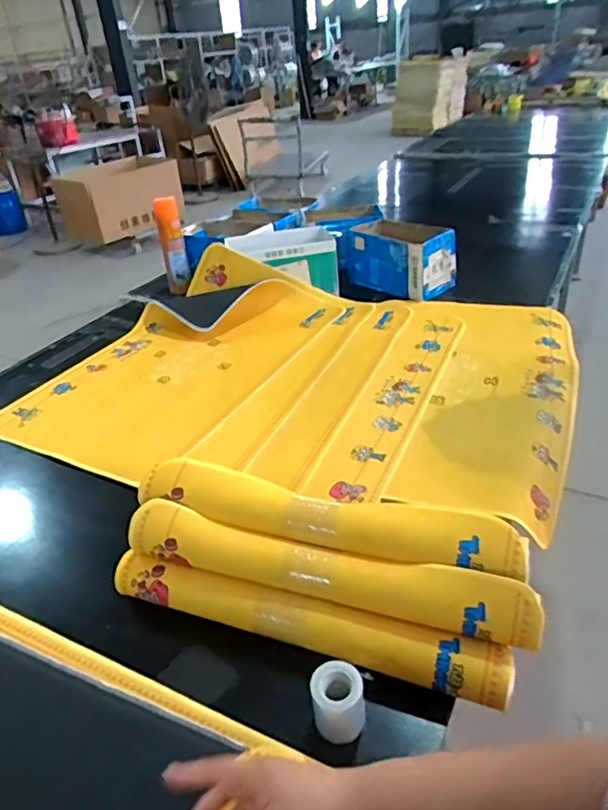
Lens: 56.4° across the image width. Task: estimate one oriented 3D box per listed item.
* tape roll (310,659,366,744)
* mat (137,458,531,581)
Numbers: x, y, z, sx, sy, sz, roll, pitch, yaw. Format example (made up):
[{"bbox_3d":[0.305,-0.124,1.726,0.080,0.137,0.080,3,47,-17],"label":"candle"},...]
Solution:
[{"bbox_3d":[0.035,0.316,0.599,0.057,0.059,0.061,-9,33,-6],"label":"tape roll"},{"bbox_3d":[0.015,0.139,0.720,0.501,0.046,0.068,9,35,21],"label":"mat"}]

